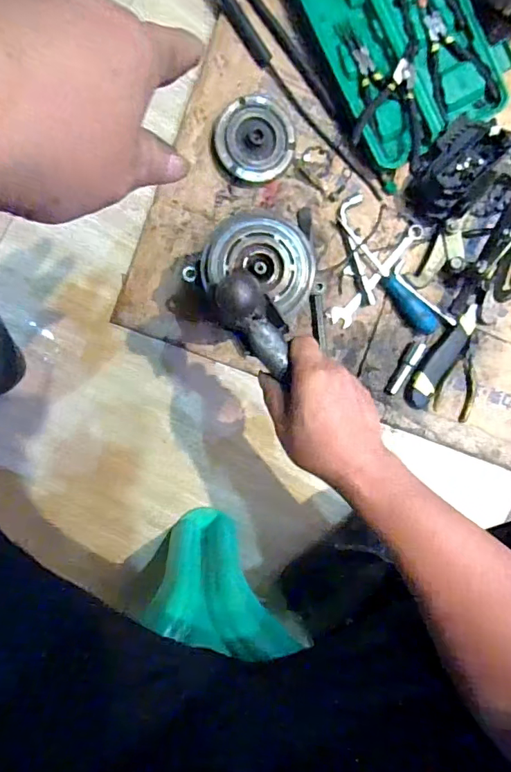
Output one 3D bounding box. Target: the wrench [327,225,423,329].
[{"bbox_3d":[0.163,-0.152,0.663,0.032,0.005,0.174,39,90,-8],"label":"wrench"}]

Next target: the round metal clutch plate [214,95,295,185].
[{"bbox_3d":[-0.001,-0.313,0.625,0.096,0.025,0.100,-1,96,-6],"label":"round metal clutch plate"}]

